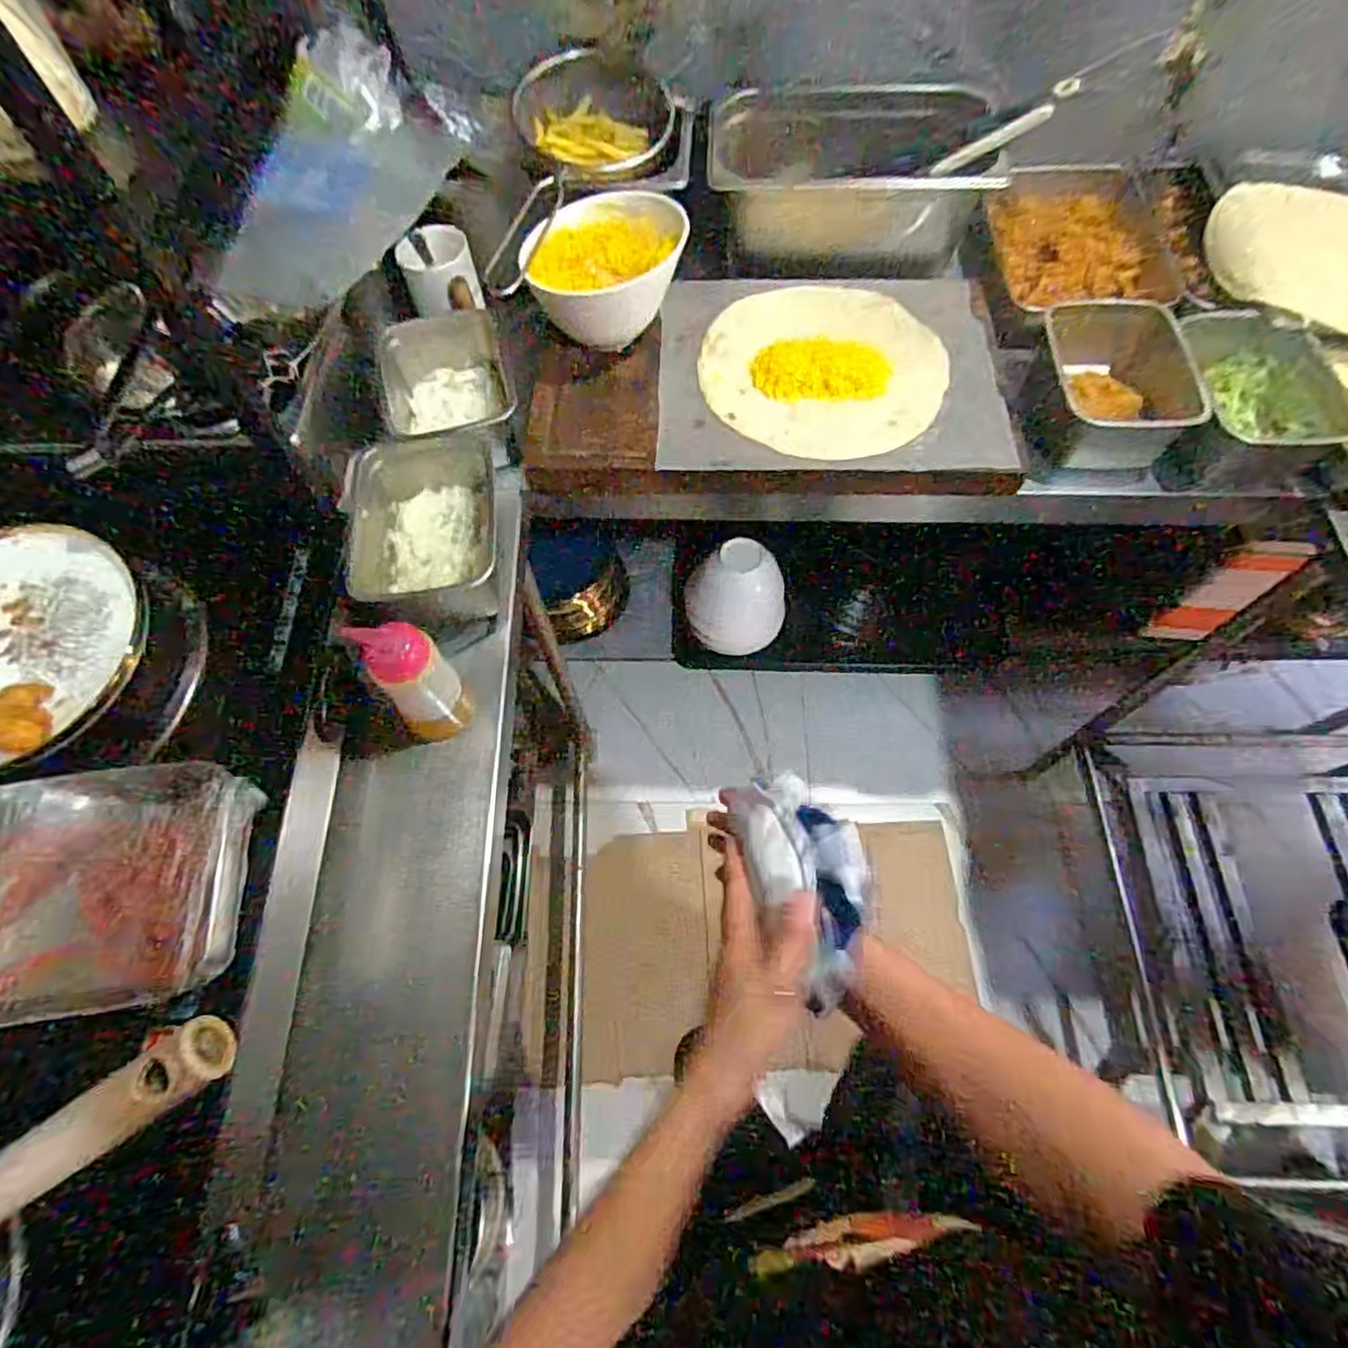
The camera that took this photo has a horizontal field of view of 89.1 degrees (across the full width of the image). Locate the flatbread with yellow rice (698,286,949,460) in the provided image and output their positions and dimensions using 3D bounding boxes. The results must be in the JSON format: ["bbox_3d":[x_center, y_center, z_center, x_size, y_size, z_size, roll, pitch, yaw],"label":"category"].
[{"bbox_3d":[0.165,-0.329,0.744,0.257,0.018,0.242,-9,64,-2],"label":"flatbread with yellow rice"}]

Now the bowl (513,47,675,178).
[{"bbox_3d":[-0.084,-0.623,0.766,0.155,0.057,0.159,-1,64,2],"label":"bowl"}]

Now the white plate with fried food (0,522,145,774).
[{"bbox_3d":[-0.508,-0.031,0.508,0.193,0.056,0.187,-1,64,2],"label":"white plate with fried food"}]

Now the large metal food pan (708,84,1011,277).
[{"bbox_3d":[0.205,-0.587,0.820,0.321,0.118,0.179,2,65,4],"label":"large metal food pan"}]

